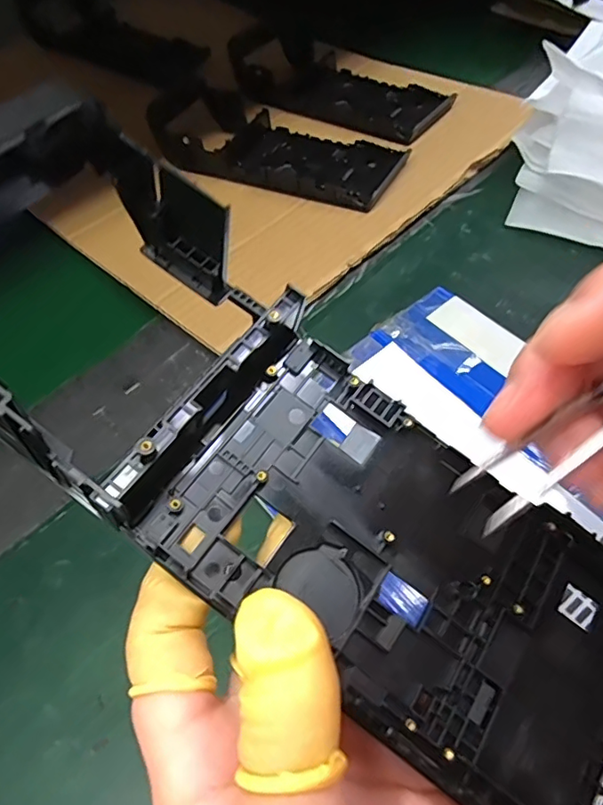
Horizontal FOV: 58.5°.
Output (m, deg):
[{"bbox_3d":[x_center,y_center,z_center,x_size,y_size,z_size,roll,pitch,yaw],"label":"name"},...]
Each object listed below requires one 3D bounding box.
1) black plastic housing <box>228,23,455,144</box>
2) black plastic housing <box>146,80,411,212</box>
[{"bbox_3d":[0.025,-0.319,0.514,0.251,0.043,0.108,35,64,27],"label":"black plastic housing"},{"bbox_3d":[-0.037,-0.230,0.468,0.253,0.038,0.099,21,58,20],"label":"black plastic housing"}]

